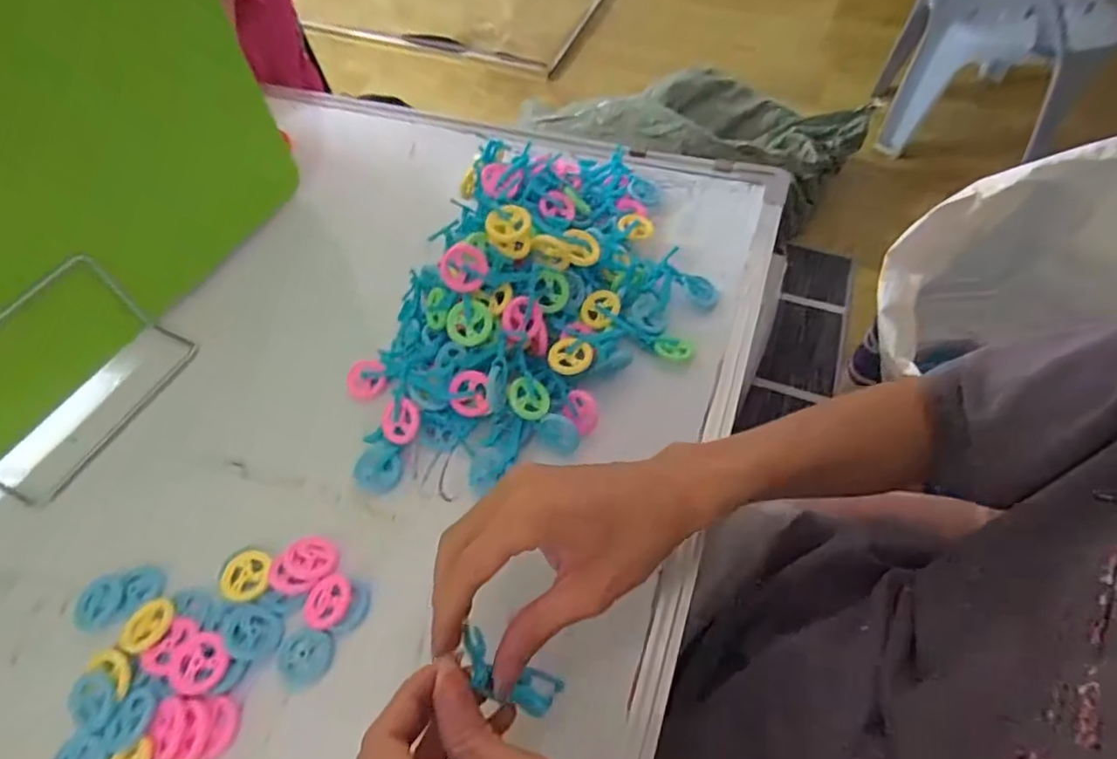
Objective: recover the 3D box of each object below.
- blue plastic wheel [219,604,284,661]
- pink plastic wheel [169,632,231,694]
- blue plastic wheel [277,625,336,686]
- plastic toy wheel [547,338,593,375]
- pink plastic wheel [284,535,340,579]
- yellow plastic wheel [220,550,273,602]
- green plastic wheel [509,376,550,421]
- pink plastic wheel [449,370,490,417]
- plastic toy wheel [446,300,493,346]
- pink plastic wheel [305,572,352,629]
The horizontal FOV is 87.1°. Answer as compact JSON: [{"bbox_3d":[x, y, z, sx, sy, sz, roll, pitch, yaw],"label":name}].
[{"bbox_3d":[-0.172,0.142,0.330,0.033,0.007,0.027,31,41,7],"label":"blue plastic wheel"},{"bbox_3d":[-0.197,0.155,0.323,0.031,0.007,0.030,-1,57,2],"label":"pink plastic wheel"},{"bbox_3d":[-0.141,0.153,0.328,0.029,0.004,0.028,-1,57,2],"label":"blue plastic wheel"},{"bbox_3d":[0.008,-0.016,0.403,0.030,0.005,0.027,8,58,8],"label":"plastic toy wheel"},{"bbox_3d":[-0.148,0.107,0.354,0.030,0.004,0.027,23,44,13],"label":"pink plastic wheel"},{"bbox_3d":[-0.186,0.117,0.353,0.030,0.008,0.031,-1,57,2],"label":"yellow plastic wheel"},{"bbox_3d":[-0.019,0.013,0.391,0.029,0.005,0.029,11,66,-27],"label":"green plastic wheel"},{"bbox_3d":[-0.059,0.009,0.391,0.026,0.004,0.031,-5,80,1],"label":"pink plastic wheel"},{"bbox_3d":[-0.058,-0.037,0.385,0.029,0.008,0.030,0,91,-3],"label":"plastic toy wheel"},{"bbox_3d":[-0.133,0.128,0.341,0.023,0.007,0.030,8,58,8],"label":"pink plastic wheel"}]

